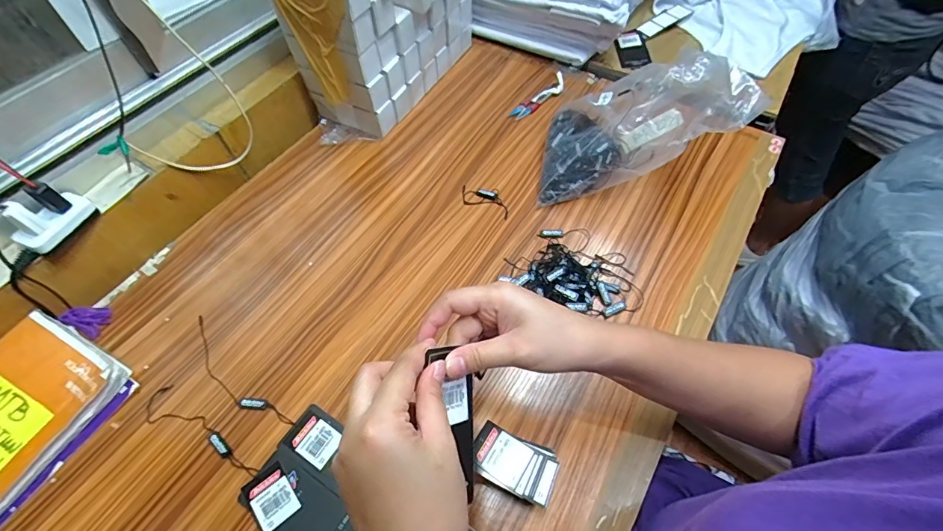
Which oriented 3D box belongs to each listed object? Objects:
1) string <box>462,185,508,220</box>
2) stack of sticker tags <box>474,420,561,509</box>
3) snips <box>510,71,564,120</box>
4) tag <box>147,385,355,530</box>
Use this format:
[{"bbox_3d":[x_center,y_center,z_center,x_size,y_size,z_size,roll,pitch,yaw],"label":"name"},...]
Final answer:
[{"bbox_3d":[0.019,-0.090,0.570,0.073,0.006,0.036,21,60,15],"label":"string"},{"bbox_3d":[0.038,0.176,0.381,0.072,0.031,0.050,18,59,13],"label":"stack of sticker tags"},{"bbox_3d":[0.111,-0.267,0.674,0.119,0.011,0.032,-40,64,-21],"label":"snips"},{"bbox_3d":[-0.208,0.186,0.397,0.259,0.006,0.052,27,62,18],"label":"tag"}]

